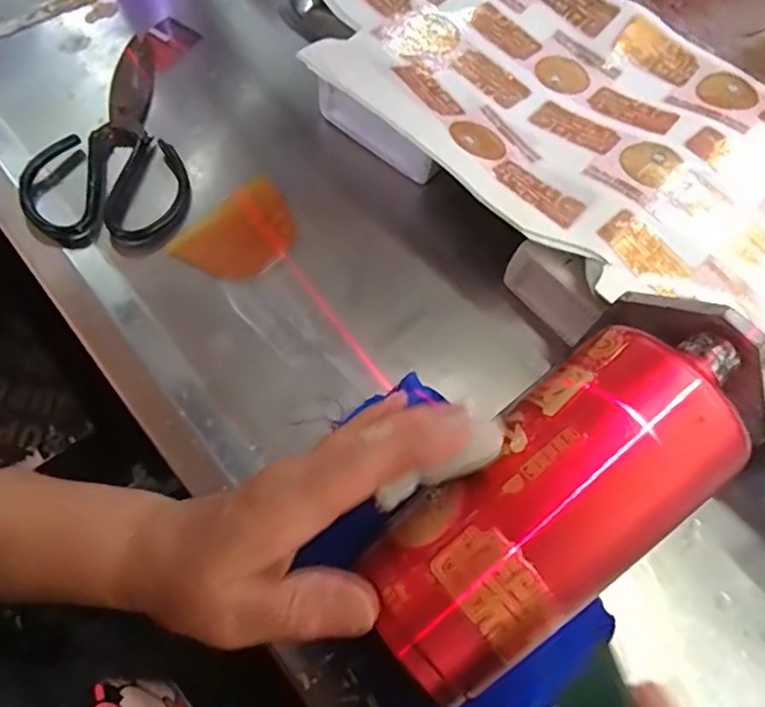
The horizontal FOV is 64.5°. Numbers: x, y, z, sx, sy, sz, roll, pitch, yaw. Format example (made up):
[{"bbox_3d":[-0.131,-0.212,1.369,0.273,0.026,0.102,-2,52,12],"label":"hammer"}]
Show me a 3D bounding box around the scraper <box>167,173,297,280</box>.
[{"bbox_3d":[-0.098,-0.084,0.427,0.060,0.009,0.087,44,71,8],"label":"scraper"}]

